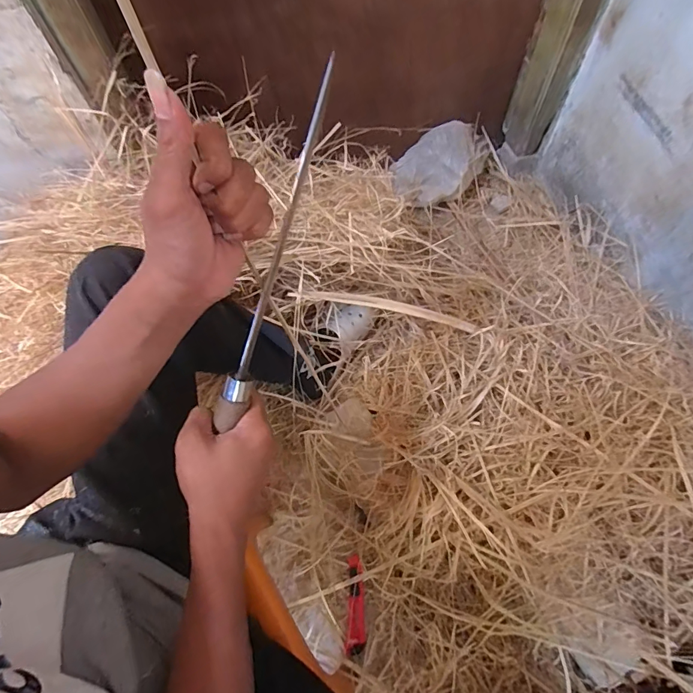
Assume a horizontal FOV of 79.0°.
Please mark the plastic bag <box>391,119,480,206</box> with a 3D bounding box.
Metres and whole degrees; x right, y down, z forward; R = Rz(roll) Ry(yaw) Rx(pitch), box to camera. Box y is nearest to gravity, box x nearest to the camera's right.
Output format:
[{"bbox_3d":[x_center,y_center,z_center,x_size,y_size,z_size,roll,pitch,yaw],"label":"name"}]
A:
[{"bbox_3d":[0.223,-0.432,1.002,0.203,0.108,0.161,-42,69,-15],"label":"plastic bag"}]

